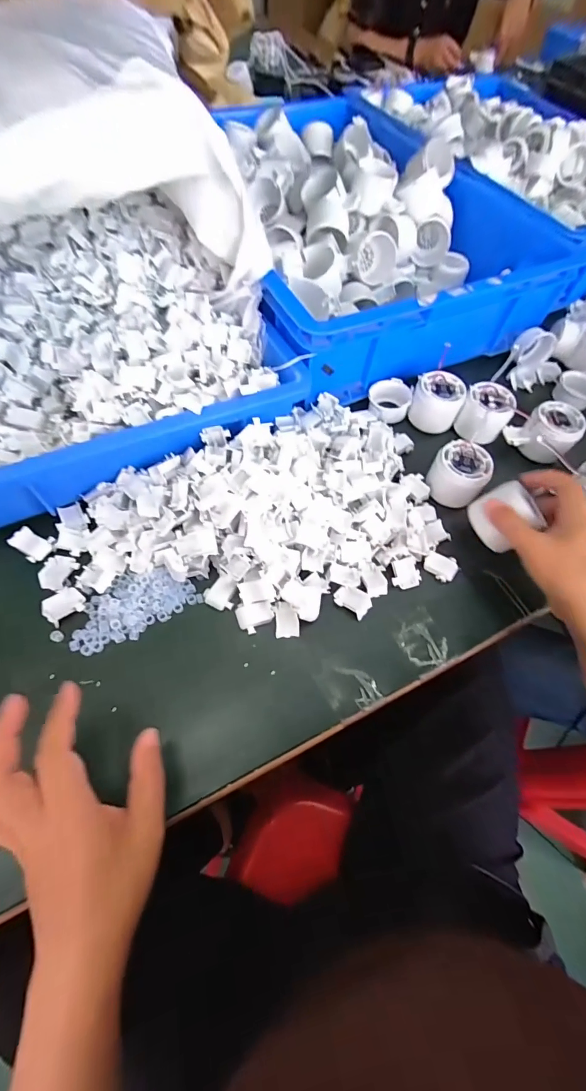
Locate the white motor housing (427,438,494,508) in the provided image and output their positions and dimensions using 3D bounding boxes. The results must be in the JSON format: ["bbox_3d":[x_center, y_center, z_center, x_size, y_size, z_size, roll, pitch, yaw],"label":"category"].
[{"bbox_3d":[0.182,-0.080,0.439,0.055,0.037,0.064,35,64,14],"label":"white motor housing"}]

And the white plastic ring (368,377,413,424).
[{"bbox_3d":[0.123,-0.185,0.512,0.053,0.026,0.053,2,62,-4],"label":"white plastic ring"}]

